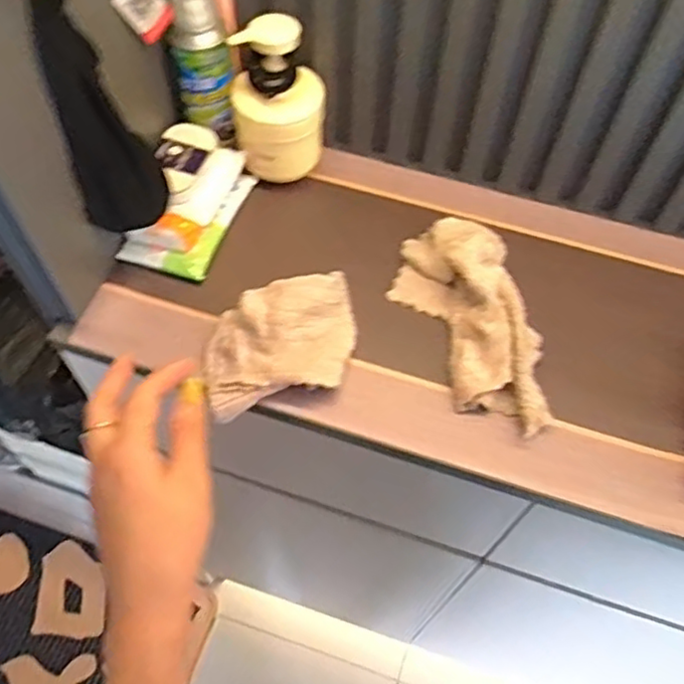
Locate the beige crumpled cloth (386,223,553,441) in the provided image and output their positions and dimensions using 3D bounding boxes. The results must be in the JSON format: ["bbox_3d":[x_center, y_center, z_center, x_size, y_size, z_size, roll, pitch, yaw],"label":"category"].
[{"bbox_3d":[0.110,-0.025,0.541,0.101,0.055,0.204,-14,55,-12],"label":"beige crumpled cloth"}]

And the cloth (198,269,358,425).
[{"bbox_3d":[-0.047,-0.001,0.522,0.125,0.048,0.086,-12,55,-11],"label":"cloth"}]

